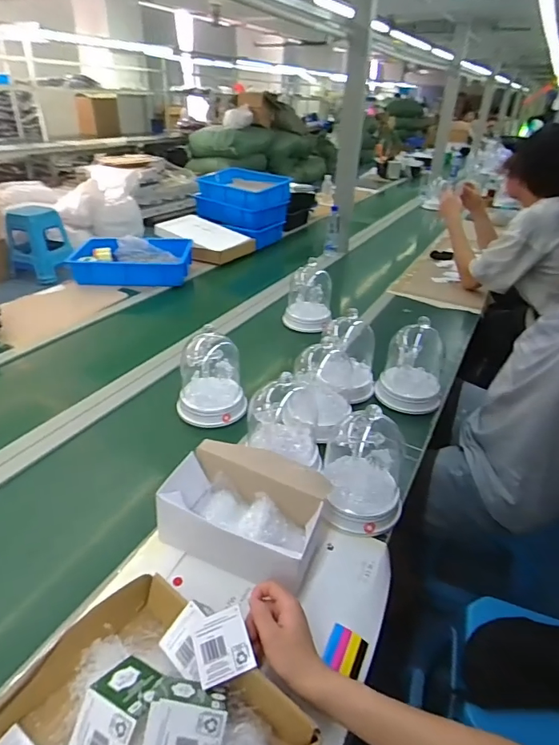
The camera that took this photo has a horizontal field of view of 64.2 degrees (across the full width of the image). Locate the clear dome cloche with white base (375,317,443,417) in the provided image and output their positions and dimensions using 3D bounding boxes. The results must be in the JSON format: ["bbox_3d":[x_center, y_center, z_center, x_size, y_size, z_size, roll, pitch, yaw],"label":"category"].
[{"bbox_3d":[0.332,-0.018,1.100,0.151,0.204,0.159,14,33,17],"label":"clear dome cloche with white base"}]

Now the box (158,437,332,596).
[{"bbox_3d":[-0.051,0.219,0.722,0.241,0.105,0.182,13,33,16],"label":"box"}]

